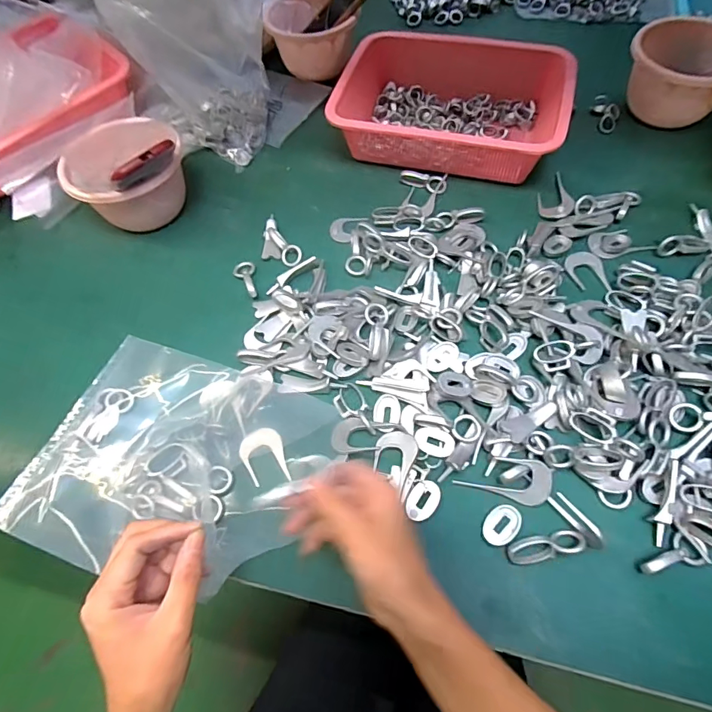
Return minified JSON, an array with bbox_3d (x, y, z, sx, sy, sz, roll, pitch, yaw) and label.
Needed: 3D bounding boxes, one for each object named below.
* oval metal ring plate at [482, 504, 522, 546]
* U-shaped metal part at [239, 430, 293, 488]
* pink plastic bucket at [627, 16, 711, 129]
[{"bbox_3d":[0.128,0.147,0.397,0.026,0.004,0.038,36,70,21],"label":"oval metal ring plate"},{"bbox_3d":[-0.091,0.099,0.446,0.042,0.004,0.054,-17,71,-2],"label":"U-shaped metal part"},{"bbox_3d":[0.446,-0.385,0.626,0.145,0.080,0.126,35,69,20],"label":"pink plastic bucket"}]

